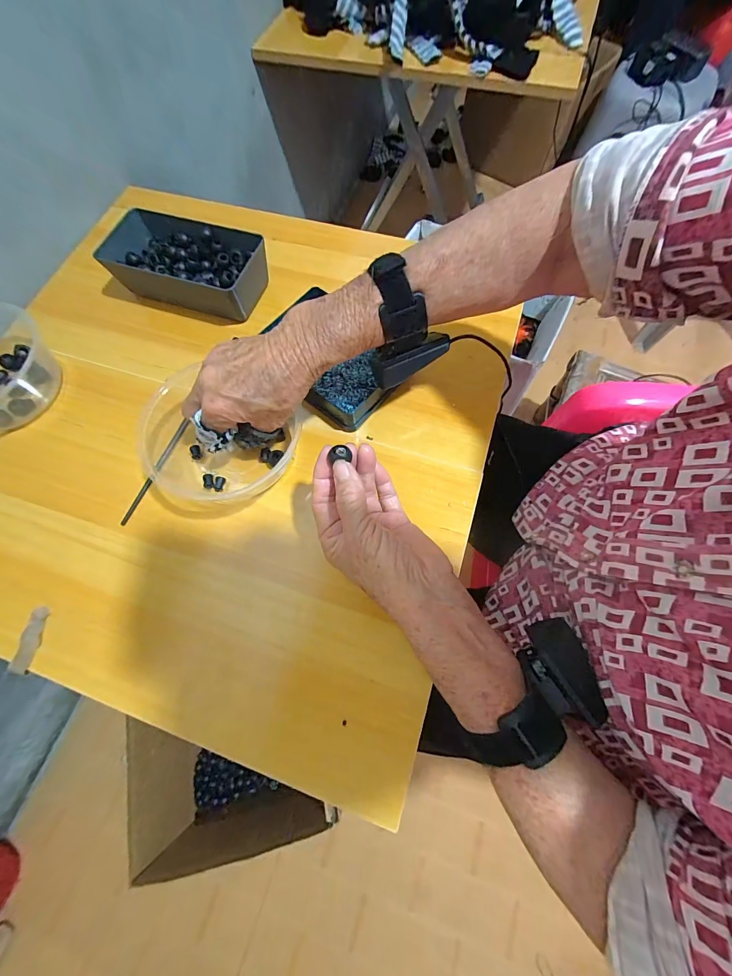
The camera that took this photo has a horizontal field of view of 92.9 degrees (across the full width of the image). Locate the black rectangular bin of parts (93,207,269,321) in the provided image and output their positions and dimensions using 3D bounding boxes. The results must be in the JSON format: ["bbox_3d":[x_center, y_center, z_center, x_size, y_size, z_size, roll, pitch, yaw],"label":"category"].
[{"bbox_3d":[-0.213,-0.268,0.420,0.214,0.051,0.093,18,72,8],"label":"black rectangular bin of parts"}]

